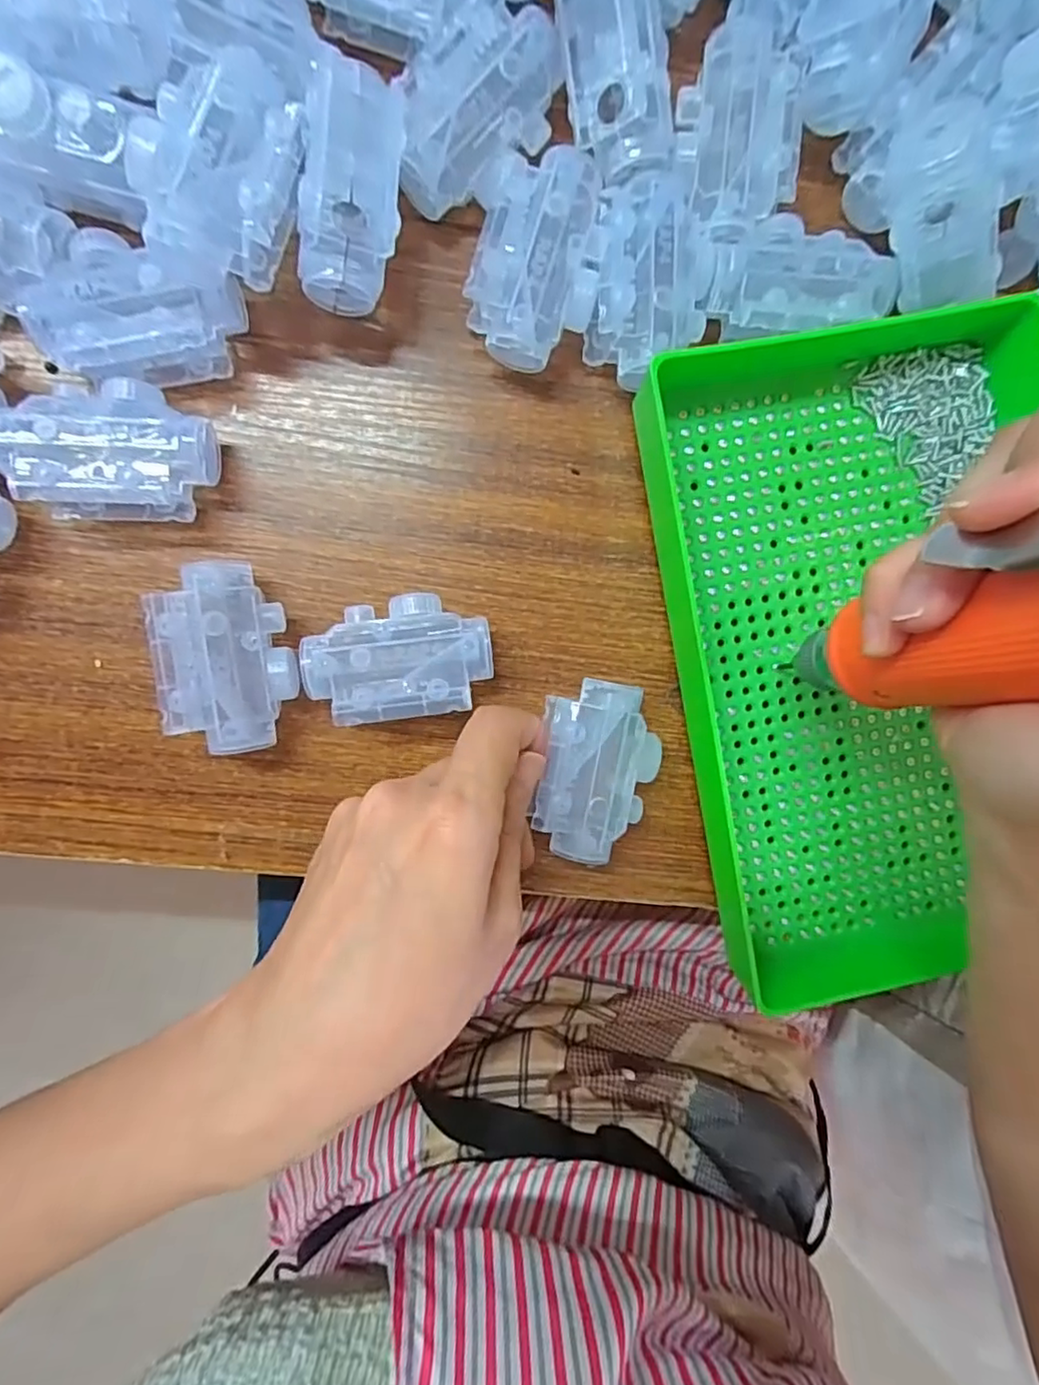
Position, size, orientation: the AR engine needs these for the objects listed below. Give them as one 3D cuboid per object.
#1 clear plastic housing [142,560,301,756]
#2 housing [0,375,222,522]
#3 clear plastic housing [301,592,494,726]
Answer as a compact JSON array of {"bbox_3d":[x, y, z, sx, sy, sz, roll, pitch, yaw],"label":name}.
[{"bbox_3d":[-0.108,-0.013,0.233,0.044,0.027,0.068,-7,95,-4],"label":"clear plastic housing"},{"bbox_3d":[-0.146,-0.087,0.224,0.062,0.031,0.046,0,94,-4],"label":"housing"},{"bbox_3d":[-0.045,-0.014,0.239,0.067,0.032,0.043,-7,95,-4],"label":"clear plastic housing"}]

